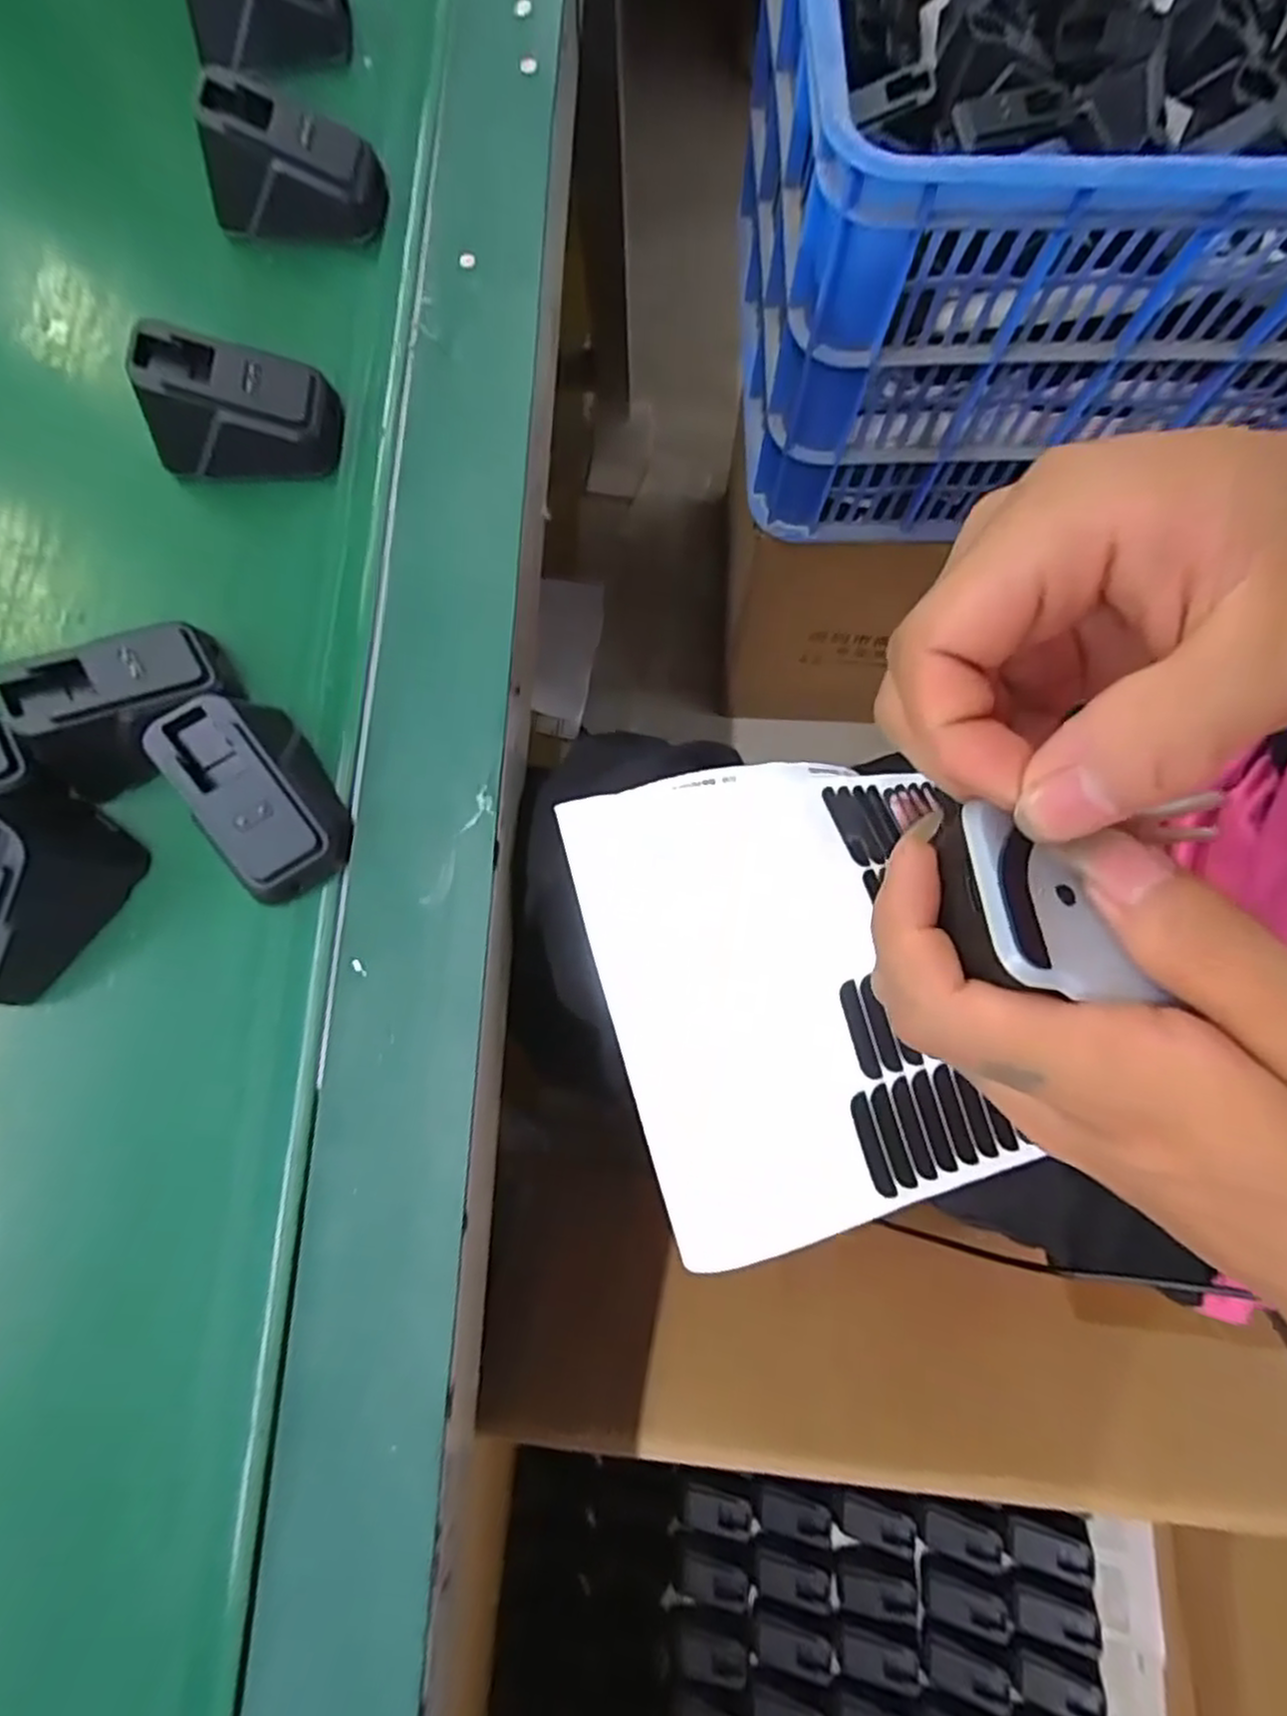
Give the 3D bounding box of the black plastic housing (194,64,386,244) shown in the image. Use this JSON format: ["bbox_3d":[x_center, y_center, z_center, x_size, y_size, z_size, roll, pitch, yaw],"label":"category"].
[{"bbox_3d":[-0.147,-0.291,0.314,0.067,0.039,0.033,4,78,1],"label":"black plastic housing"}]

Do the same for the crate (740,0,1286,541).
[{"bbox_3d":[0.370,-0.501,0.539,0.557,0.282,0.403,1,78,1],"label":"crate"}]

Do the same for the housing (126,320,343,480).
[{"bbox_3d":[-0.157,-0.175,0.288,0.065,0.038,0.038,-4,78,0],"label":"housing"}]

